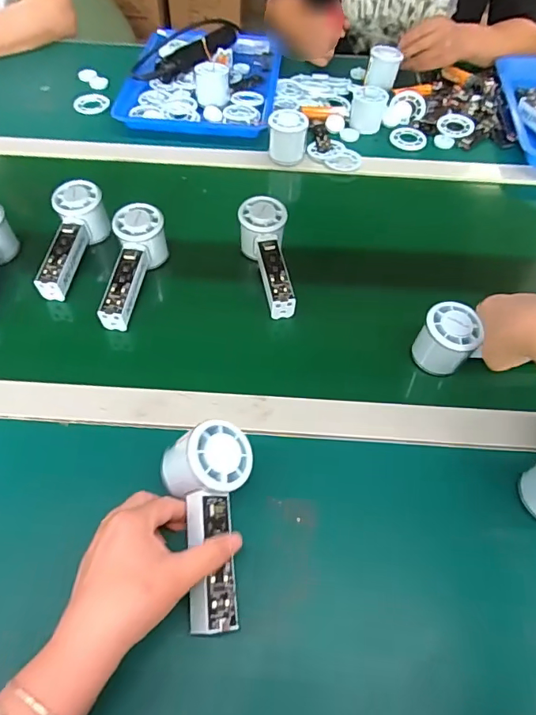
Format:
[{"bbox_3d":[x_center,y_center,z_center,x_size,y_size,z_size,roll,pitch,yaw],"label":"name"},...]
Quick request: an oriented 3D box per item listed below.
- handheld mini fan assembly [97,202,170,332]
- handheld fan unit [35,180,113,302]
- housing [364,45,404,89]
[{"bbox_3d":[-0.160,-0.105,0.546,0.058,0.068,0.150,9,54,4],"label":"handheld mini fan assembly"},{"bbox_3d":[-0.242,-0.138,0.581,0.058,0.057,0.155,9,70,4],"label":"handheld fan unit"},{"bbox_3d":[0.199,-0.495,0.818,0.059,0.056,0.047,11,54,6],"label":"housing"}]

